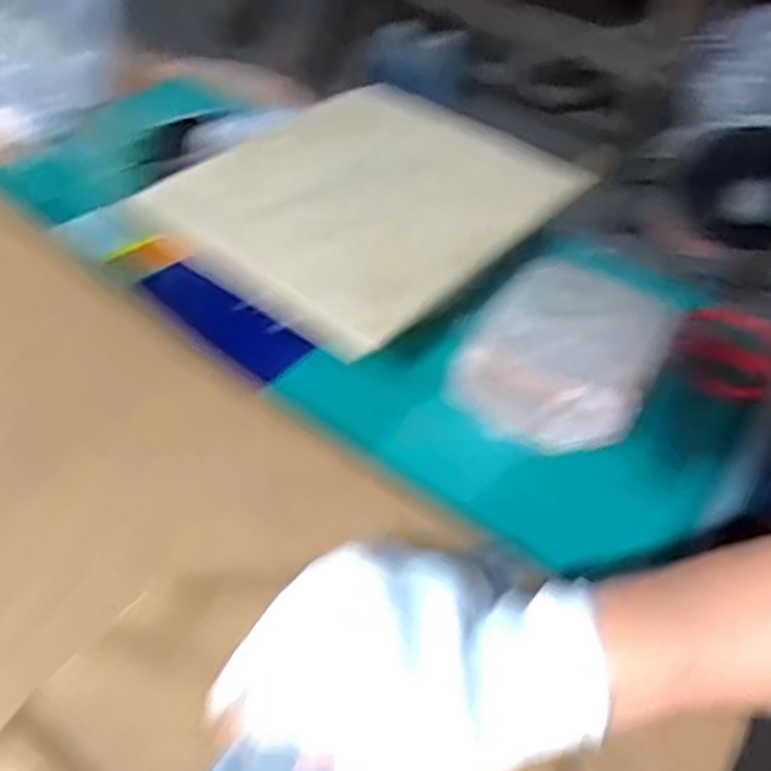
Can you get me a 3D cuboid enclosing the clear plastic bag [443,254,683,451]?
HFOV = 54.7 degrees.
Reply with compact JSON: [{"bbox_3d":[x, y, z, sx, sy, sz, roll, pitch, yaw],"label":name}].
[{"bbox_3d":[0.132,-0.029,0.529,0.122,0.052,0.153,27,52,16],"label":"clear plastic bag"}]

